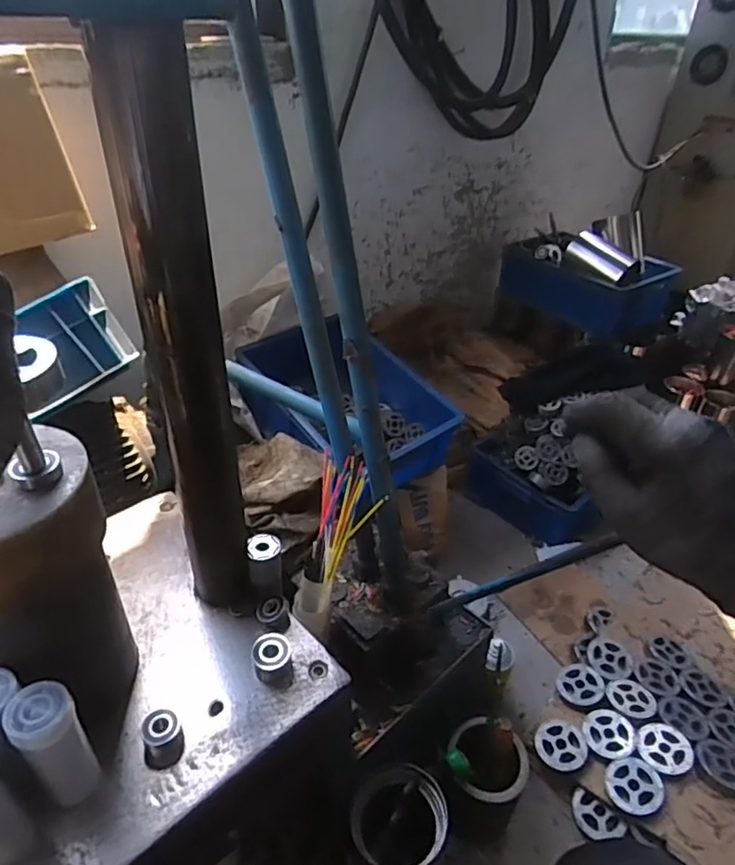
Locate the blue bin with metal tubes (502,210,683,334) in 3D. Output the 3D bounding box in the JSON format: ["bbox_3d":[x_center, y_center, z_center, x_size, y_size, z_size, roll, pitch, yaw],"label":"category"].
[{"bbox_3d":[0.626,-0.456,1.652,0.272,0.232,0.399,-21,41,-29],"label":"blue bin with metal tubes"}]

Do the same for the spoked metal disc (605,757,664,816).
[{"bbox_3d":[0.391,0.517,0.857,0.075,0.012,0.072,-16,44,16],"label":"spoked metal disc"}]

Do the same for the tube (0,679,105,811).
[{"bbox_3d":[-0.247,0.255,0.469,0.037,0.129,0.042,30,44,34],"label":"tube"}]

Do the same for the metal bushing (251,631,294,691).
[{"bbox_3d":[-0.095,0.228,0.589,0.038,0.032,0.046,-7,36,-12],"label":"metal bushing"}]

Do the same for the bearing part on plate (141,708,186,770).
[{"bbox_3d":[-0.185,0.275,0.528,0.034,0.027,0.040,-14,38,-21],"label":"bearing part on plate"}]

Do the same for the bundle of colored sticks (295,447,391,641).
[{"bbox_3d":[-0.038,0.138,0.710,0.098,0.219,0.046,14,-2,16],"label":"bundle of colored sticks"}]

